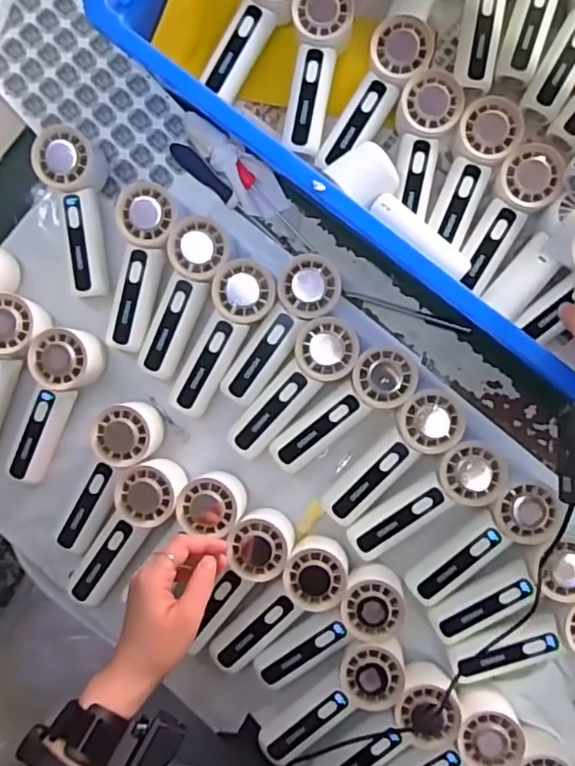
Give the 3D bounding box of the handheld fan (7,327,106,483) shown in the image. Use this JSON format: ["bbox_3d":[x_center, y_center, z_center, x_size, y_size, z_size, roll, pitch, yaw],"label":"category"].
[{"bbox_3d":[-0.225,0.022,0.578,0.058,0.042,0.158,23,103,3],"label":"handheld fan"}]

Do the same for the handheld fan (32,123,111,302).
[{"bbox_3d":[-0.197,-0.163,0.582,0.059,0.053,0.158,-14,86,1],"label":"handheld fan"}]

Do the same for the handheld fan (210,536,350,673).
[{"bbox_3d":[-0.009,0.209,0.567,0.054,0.047,0.152,45,102,4],"label":"handheld fan"}]

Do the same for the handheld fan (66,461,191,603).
[{"bbox_3d":[-0.150,0.145,0.572,0.063,0.045,0.161,34,102,3],"label":"handheld fan"}]

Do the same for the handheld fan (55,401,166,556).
[{"bbox_3d":[-0.169,0.091,0.576,0.056,0.047,0.159,27,100,3],"label":"handheld fan"}]

